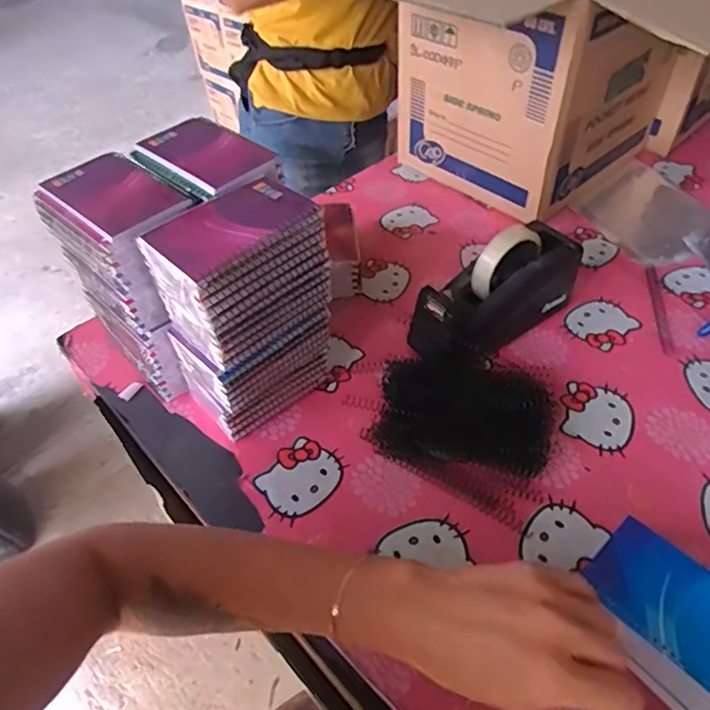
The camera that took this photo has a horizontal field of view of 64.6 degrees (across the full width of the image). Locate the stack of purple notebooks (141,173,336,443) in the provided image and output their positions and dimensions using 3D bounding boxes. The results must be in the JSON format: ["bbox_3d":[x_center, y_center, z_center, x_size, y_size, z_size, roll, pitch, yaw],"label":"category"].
[{"bbox_3d":[-0.107,-0.043,0.546,0.137,0.250,0.103,-37,55,-28],"label":"stack of purple notebooks"}]

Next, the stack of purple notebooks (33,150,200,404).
[{"bbox_3d":[-0.213,-0.064,0.579,0.136,0.230,0.096,33,56,29],"label":"stack of purple notebooks"}]

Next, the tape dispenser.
[{"bbox_3d":[0.156,-0.066,0.629,0.213,0.123,0.080,-35,54,-26],"label":"tape dispenser"}]

